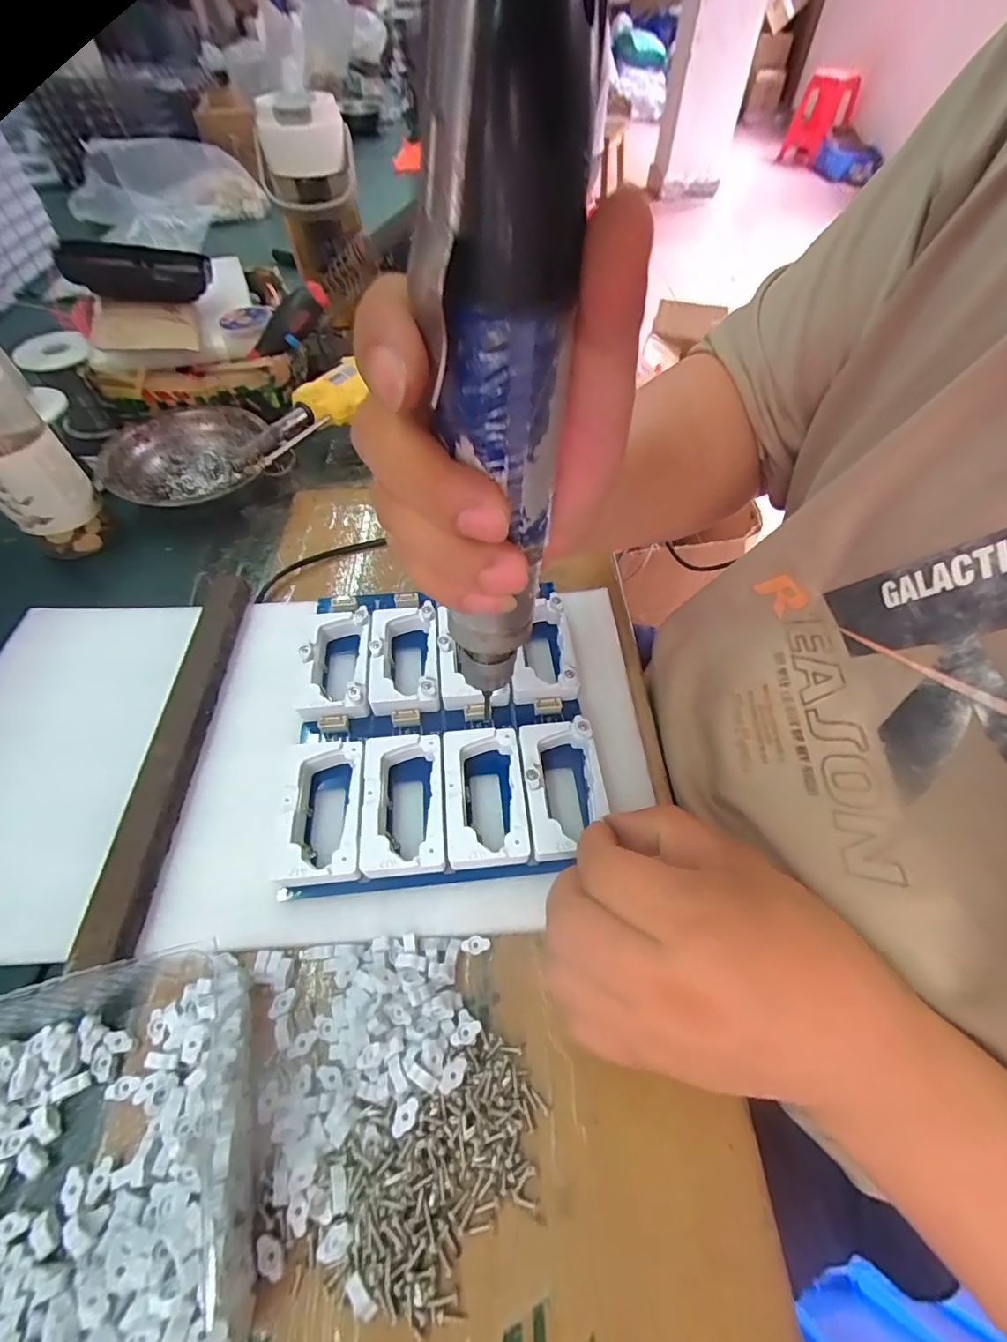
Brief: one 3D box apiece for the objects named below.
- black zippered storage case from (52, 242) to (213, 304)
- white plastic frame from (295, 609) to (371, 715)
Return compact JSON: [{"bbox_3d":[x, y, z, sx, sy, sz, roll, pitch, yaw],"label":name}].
[{"bbox_3d":[-0.308,-0.342,0.431,0.105,0.040,0.049,-15,57,-10],"label":"black zippered storage case"},{"bbox_3d":[-0.101,-0.007,0.301,0.041,0.011,0.069,-6,56,-5],"label":"white plastic frame"}]

